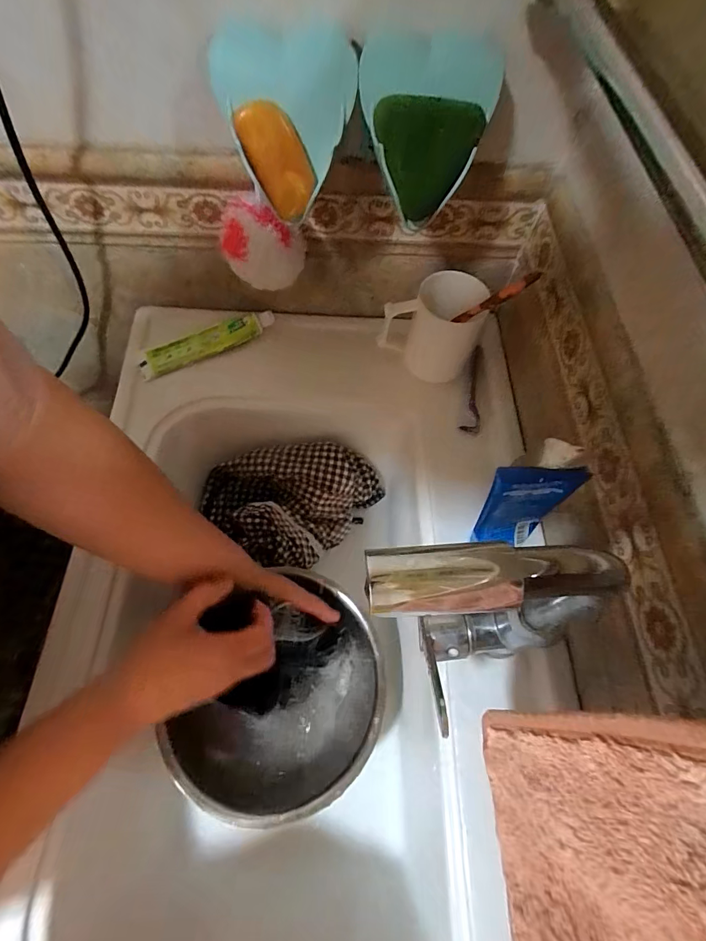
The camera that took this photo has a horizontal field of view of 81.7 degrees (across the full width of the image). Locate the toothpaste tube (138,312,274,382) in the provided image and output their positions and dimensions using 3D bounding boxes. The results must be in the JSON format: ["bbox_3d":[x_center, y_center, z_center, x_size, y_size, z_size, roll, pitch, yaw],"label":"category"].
[{"bbox_3d":[-0.179,-0.157,0.503,0.168,0.025,0.033,-24,69,-13],"label":"toothpaste tube"}]

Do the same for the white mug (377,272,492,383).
[{"bbox_3d":[0.088,-0.165,0.465,0.108,0.089,0.074,17,66,5],"label":"white mug"}]

